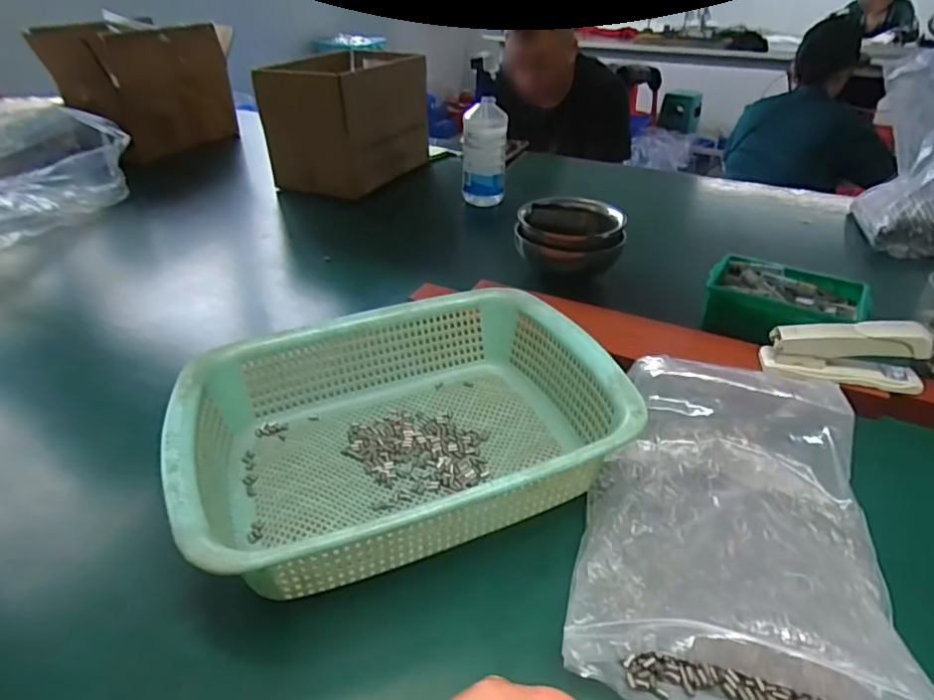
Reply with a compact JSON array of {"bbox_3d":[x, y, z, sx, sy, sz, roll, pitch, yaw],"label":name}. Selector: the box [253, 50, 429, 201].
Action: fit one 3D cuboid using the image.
[{"bbox_3d":[-0.202,-0.403,1.000,0.198,0.184,0.274,14,37,19],"label":"box"}]

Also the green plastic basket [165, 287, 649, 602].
[{"bbox_3d":[-0.046,0.057,0.418,0.296,0.081,0.222,-13,37,-19],"label":"green plastic basket"}]

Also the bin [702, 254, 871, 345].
[{"bbox_3d":[0.334,-0.049,0.601,0.148,0.050,0.109,17,38,23],"label":"bin"}]

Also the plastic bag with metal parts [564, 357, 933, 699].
[{"bbox_3d":[0.171,0.105,0.361,0.177,0.063,0.233,10,35,13],"label":"plastic bag with metal parts"}]

